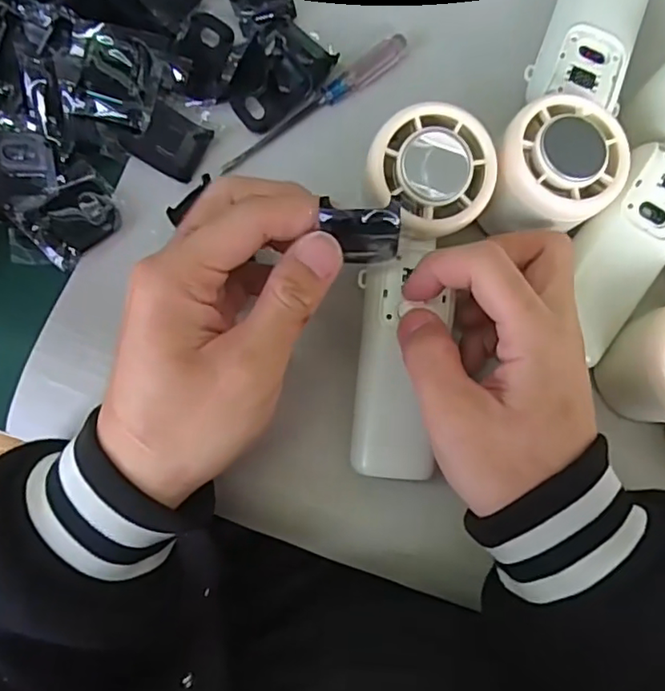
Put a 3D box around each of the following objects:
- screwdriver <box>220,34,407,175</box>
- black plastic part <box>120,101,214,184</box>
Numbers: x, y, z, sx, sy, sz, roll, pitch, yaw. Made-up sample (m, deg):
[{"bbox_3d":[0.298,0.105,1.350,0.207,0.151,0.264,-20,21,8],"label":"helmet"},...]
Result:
[{"bbox_3d":[-0.008,-0.122,0.296,0.113,0.009,0.011,-39,91,-5],"label":"screwdriver"},{"bbox_3d":[-0.080,-0.100,0.286,0.035,0.004,0.028,26,92,-19],"label":"black plastic part"}]

